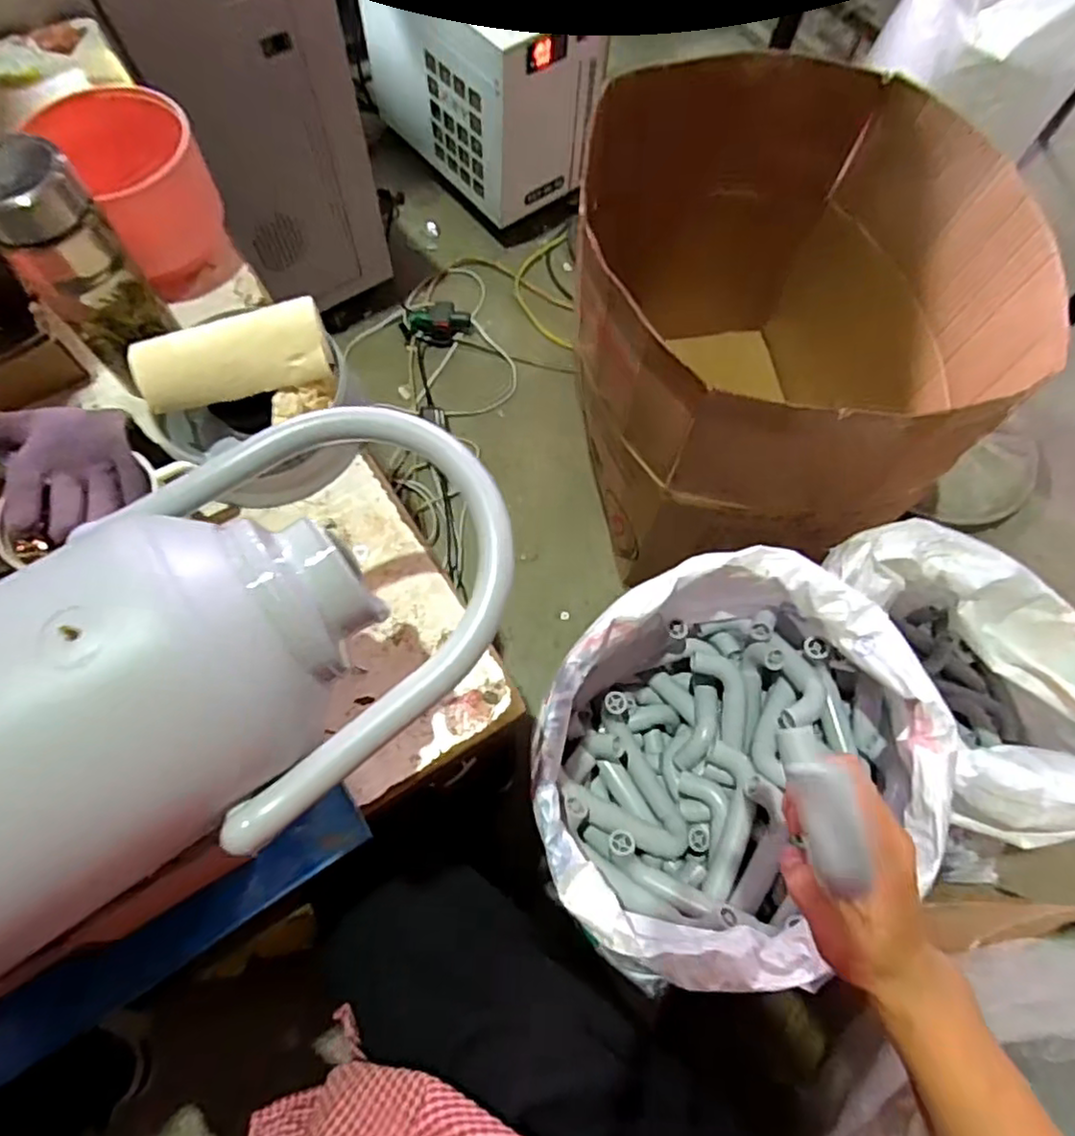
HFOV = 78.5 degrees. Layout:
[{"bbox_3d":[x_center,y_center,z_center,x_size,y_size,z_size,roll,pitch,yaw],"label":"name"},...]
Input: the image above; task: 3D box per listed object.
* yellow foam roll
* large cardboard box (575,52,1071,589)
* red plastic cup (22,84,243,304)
[{"bbox_3d":[-0.236,-0.163,0.510,0.143,0.043,0.049,-19,69,-9],"label":"yellow foam roll"},{"bbox_3d":[0.365,-0.352,1.147,0.596,0.631,0.684,3,67,-1],"label":"large cardboard box"},{"bbox_3d":[-0.360,-0.340,0.609,0.128,0.138,0.128,1,68,-2],"label":"red plastic cup"}]

